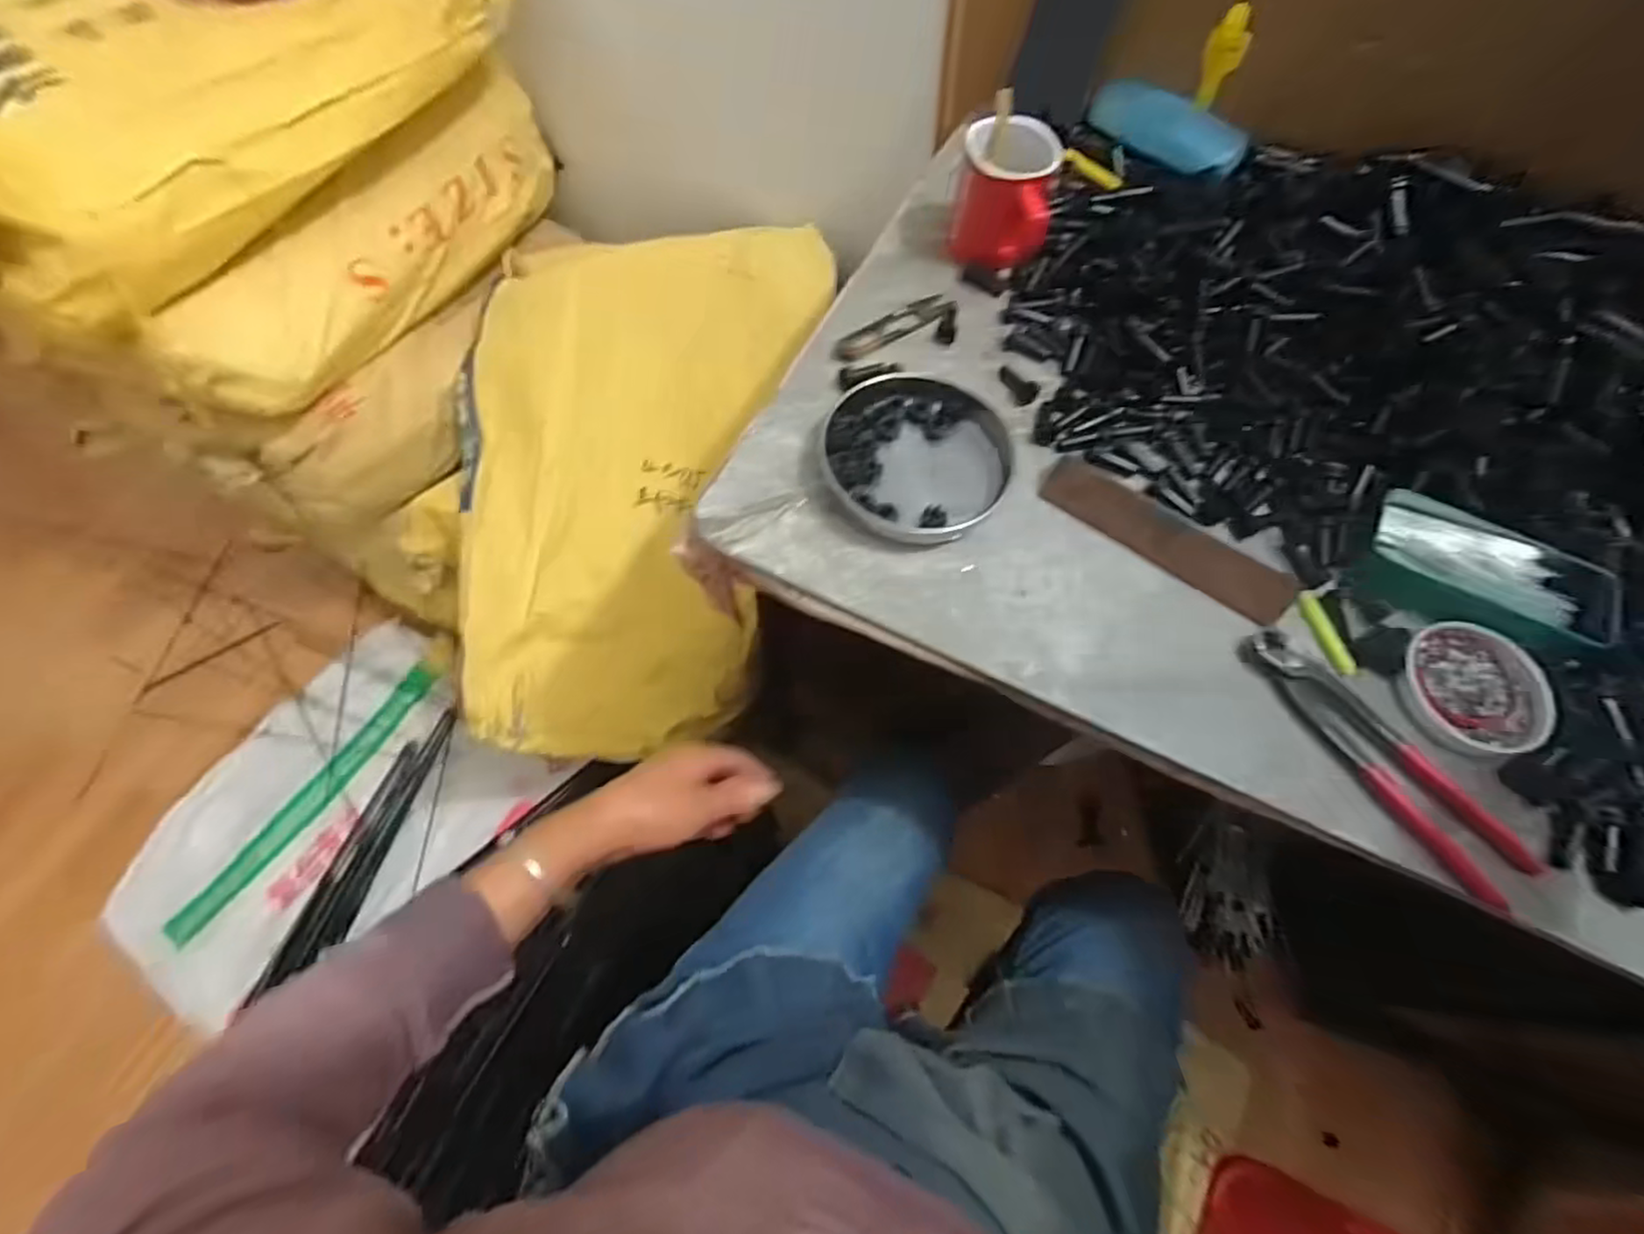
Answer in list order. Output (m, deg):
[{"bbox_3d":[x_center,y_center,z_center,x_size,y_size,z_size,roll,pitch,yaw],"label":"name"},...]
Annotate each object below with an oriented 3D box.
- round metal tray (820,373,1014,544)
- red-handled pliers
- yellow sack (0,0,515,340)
[{"bbox_3d":[0.069,-0.121,0.519,0.134,0.025,0.137,1,64,-2],"label":"round metal tray"},{"bbox_3d":[0.344,0.086,0.428,0.052,0.010,0.201,-38,72,-19],"label":"red-handled pliers"},{"bbox_3d":[-0.653,-0.578,0.737,0.335,0.148,0.624,34,67,13],"label":"yellow sack"}]

